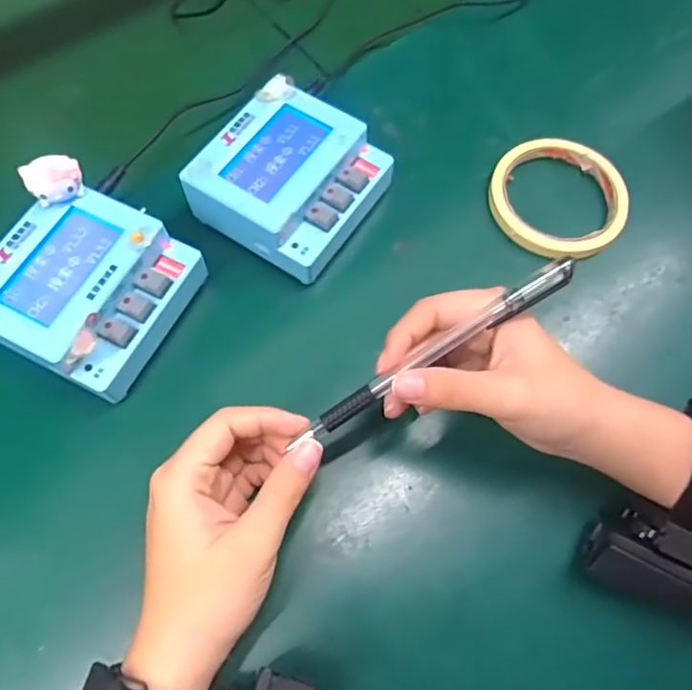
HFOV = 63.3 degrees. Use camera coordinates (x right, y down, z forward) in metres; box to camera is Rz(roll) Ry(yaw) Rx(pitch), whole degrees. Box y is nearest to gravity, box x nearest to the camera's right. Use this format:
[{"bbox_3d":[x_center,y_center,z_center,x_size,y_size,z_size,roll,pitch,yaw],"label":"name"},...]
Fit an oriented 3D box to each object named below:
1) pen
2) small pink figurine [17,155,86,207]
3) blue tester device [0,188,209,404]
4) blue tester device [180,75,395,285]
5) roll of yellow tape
[{"bbox_3d":[0.044,0.003,0.266,0.146,0.008,0.011,-33,70,3],"label":"pen"},{"bbox_3d":[-0.167,-0.094,0.322,0.029,0.023,0.017,-11,67,-5],"label":"small pink figurine"},{"bbox_3d":[-0.149,-0.030,0.335,0.098,0.051,0.101,26,69,10],"label":"blue tester device"},{"bbox_3d":[-0.035,-0.105,0.367,0.099,0.049,0.108,34,70,14],"label":"blue tester device"},{"bbox_3d":[0.147,-0.101,0.388,0.090,0.013,0.092,0,66,0],"label":"roll of yellow tape"}]

